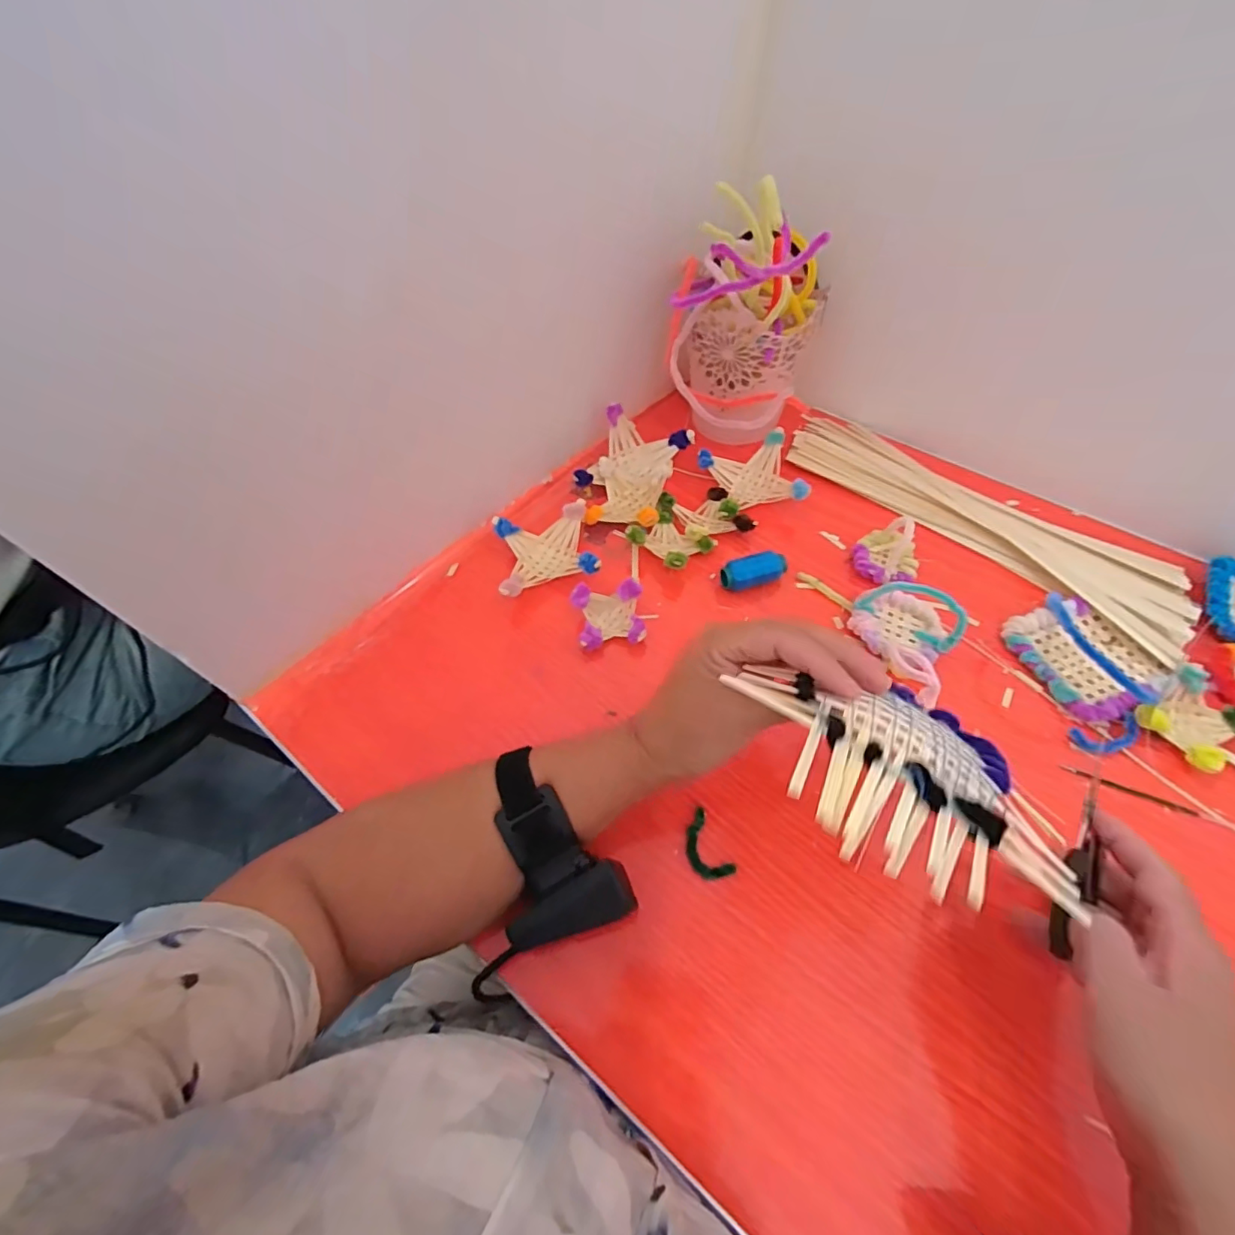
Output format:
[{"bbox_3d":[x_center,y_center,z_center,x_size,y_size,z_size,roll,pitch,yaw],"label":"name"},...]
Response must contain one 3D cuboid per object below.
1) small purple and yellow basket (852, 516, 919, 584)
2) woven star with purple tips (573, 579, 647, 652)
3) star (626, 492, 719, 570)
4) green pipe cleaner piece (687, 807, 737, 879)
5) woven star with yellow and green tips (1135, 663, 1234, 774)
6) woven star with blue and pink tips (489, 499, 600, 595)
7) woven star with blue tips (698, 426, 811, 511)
[{"bbox_3d":[0.233,-0.059,0.461,0.050,0.032,0.055,23,61,16],"label":"small purple and yellow basket"},{"bbox_3d":[-0.006,0.001,0.443,0.056,0.033,0.050,-7,57,-2],"label":"woven star with purple tips"},{"bbox_3d":[0.049,-0.071,0.484,0.061,0.032,0.064,34,65,22],"label":"star"},{"bbox_3d":[0.056,0.148,0.349,0.024,0.005,0.043,-25,60,-13],"label":"green pipe cleaner piece"},{"bbox_3d":[0.398,0.072,0.372,0.062,0.026,0.053,-32,61,-17],"label":"woven star with yellow and green tips"},{"bbox_3d":[-0.062,-0.056,0.478,0.082,0.041,0.079,-13,58,-6],"label":"woven star with blue and pink tips"},{"bbox_3d":[0.128,-0.134,0.512,0.077,0.037,0.085,-12,58,-6],"label":"woven star with blue tips"}]

